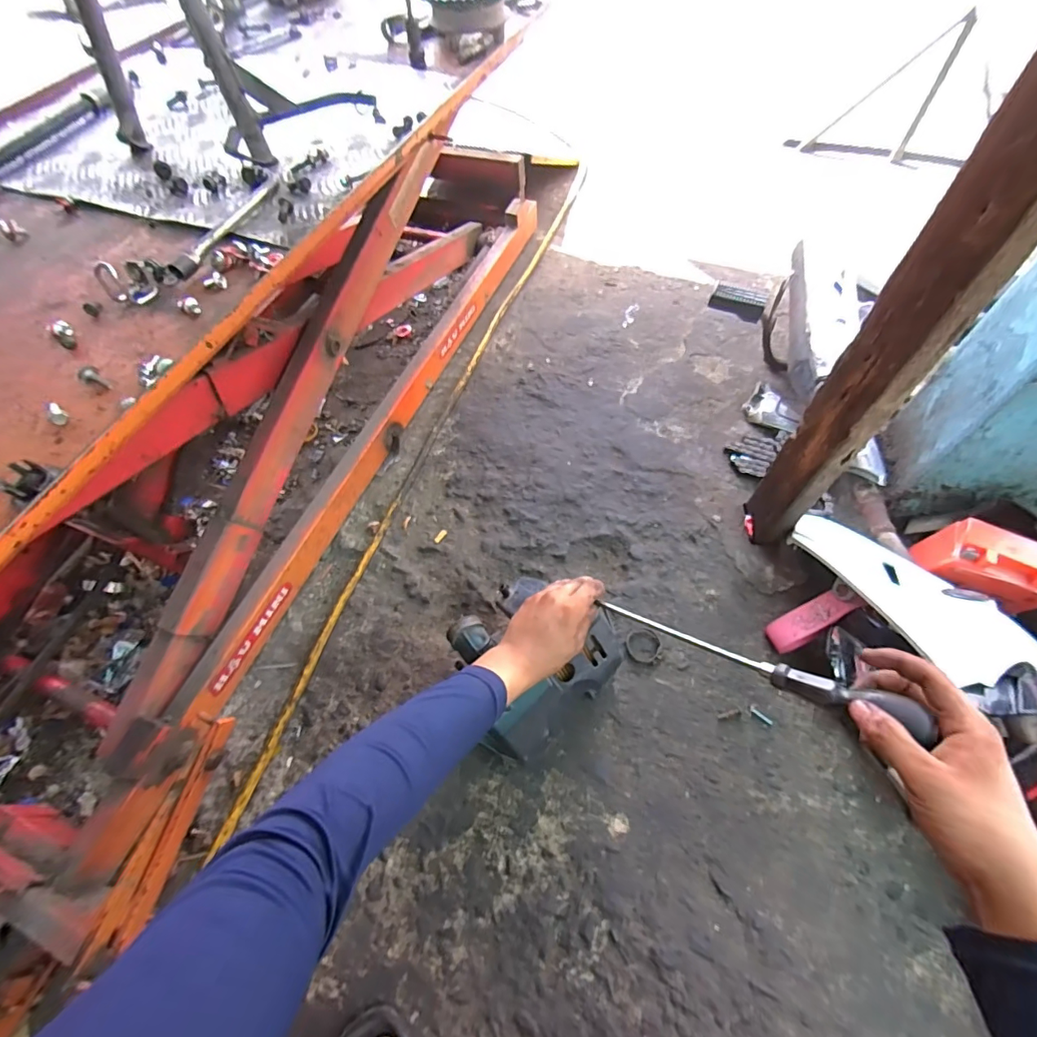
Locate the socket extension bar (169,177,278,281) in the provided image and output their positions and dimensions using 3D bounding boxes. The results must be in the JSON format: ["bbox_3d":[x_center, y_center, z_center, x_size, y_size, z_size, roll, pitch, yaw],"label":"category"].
[{"bbox_3d":[-0.284,-0.289,0.456,0.015,0.018,0.167,12,61,11],"label":"socket extension bar"}]

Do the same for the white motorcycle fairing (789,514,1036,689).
[{"bbox_3d":[0.447,0.073,0.554,0.128,0.057,0.269,-18,36,-7],"label":"white motorcycle fairing"}]

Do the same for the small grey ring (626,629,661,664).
[{"bbox_3d":[0.178,0.181,0.661,0.047,0.010,0.047,-2,61,3],"label":"small grey ring"}]

